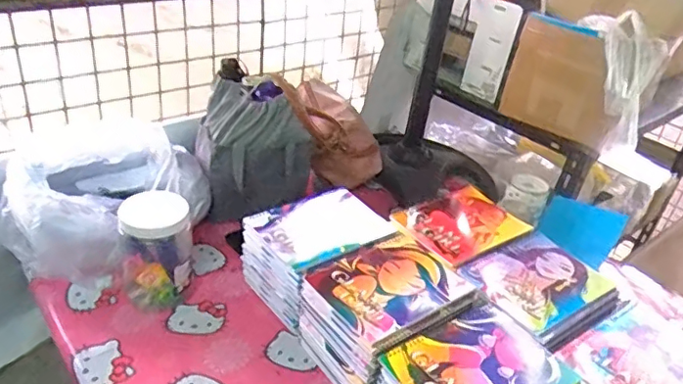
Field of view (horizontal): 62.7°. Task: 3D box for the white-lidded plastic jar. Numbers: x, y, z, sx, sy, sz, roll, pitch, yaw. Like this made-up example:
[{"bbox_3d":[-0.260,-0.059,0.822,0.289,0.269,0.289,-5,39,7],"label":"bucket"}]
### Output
[{"bbox_3d":[-0.278,0.090,0.844,0.101,0.151,0.097,-5,33,-17],"label":"white-lidded plastic jar"}]

